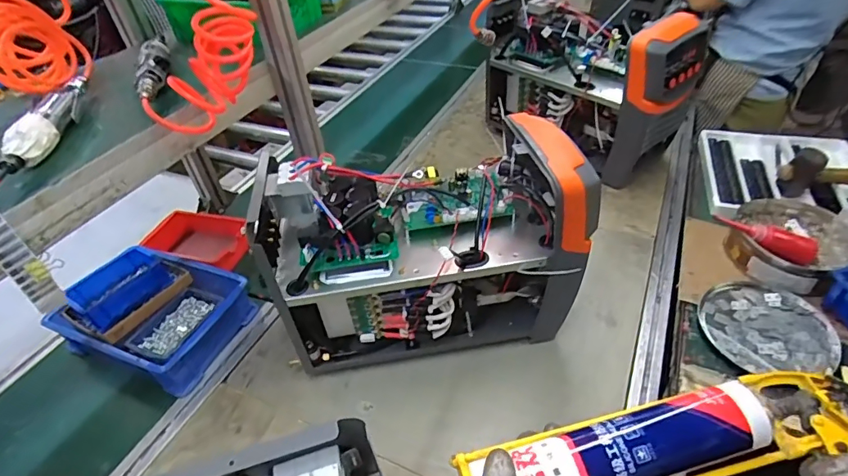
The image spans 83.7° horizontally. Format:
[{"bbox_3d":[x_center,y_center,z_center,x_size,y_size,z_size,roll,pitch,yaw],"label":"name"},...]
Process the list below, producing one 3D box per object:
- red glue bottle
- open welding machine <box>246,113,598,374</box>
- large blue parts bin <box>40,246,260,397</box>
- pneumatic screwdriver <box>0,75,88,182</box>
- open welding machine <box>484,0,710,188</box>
[{"bbox_3d":[0.589,-0.003,0.817,0.162,0.038,0.034,22,47,5],"label":"red glue bottle"},{"bbox_3d":[0.008,0.031,0.737,0.437,0.336,0.189,-10,42,-4],"label":"open welding machine"},{"bbox_3d":[-0.471,0.127,0.835,0.267,0.101,0.210,13,45,21],"label":"large blue parts bin"},{"bbox_3d":[-0.465,-0.144,0.593,0.046,0.042,0.272,-11,42,-5],"label":"pneumatic screwdriver"},{"bbox_3d":[0.383,-0.361,1.146,0.234,0.353,0.459,-36,49,-29],"label":"open welding machine"}]

